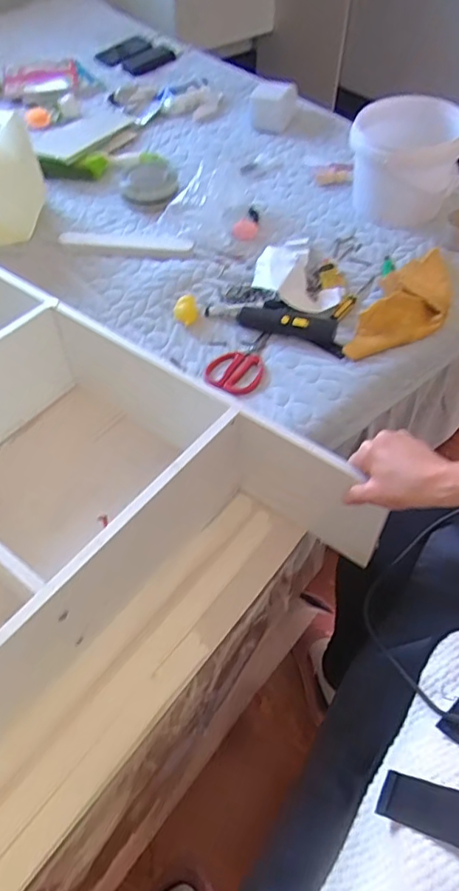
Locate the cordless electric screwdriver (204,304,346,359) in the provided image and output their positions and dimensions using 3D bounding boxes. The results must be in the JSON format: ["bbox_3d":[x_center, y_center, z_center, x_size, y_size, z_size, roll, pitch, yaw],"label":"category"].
[{"bbox_3d":[0.074,-0.202,0.887,0.232,0.032,0.059,17,54,12],"label":"cordless electric screwdriver"}]

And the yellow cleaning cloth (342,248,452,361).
[{"bbox_3d":[0.289,-0.230,0.895,0.116,0.042,0.273,21,55,15],"label":"yellow cleaning cloth"}]

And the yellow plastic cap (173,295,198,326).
[{"bbox_3d":[-0.073,-0.225,0.913,0.039,0.031,0.042,0,53,0],"label":"yellow plastic cap"}]

